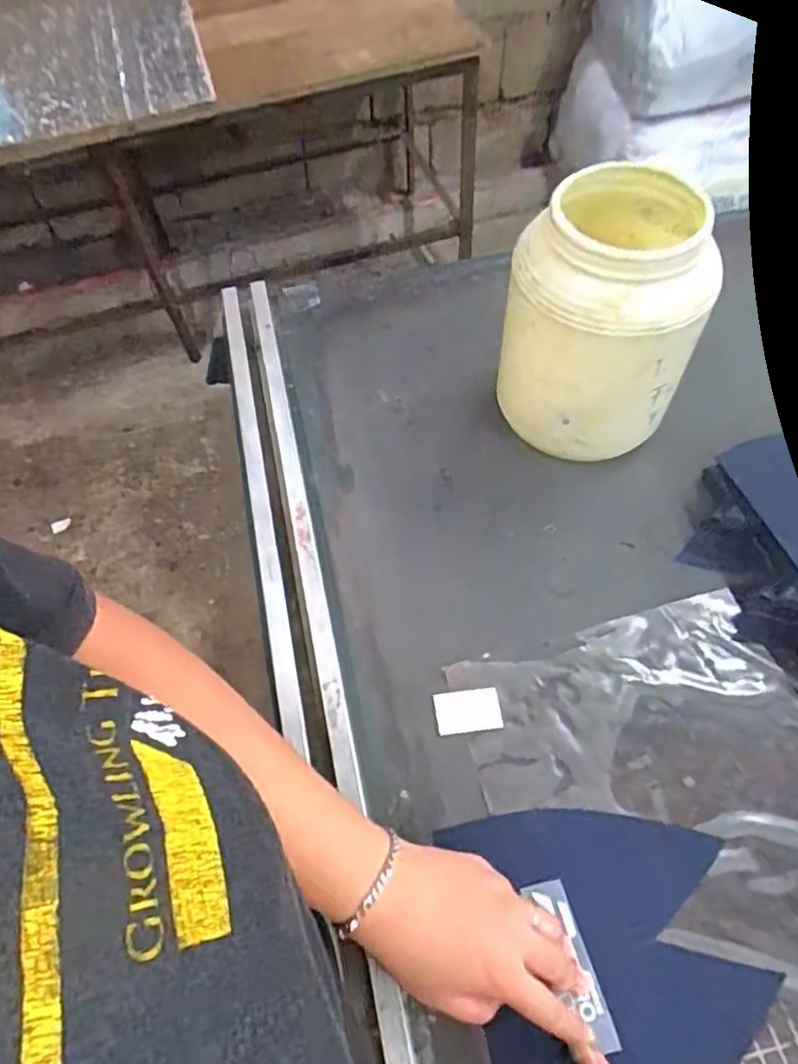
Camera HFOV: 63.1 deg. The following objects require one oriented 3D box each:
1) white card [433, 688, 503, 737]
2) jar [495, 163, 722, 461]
[{"bbox_3d":[0.054,0.139,0.506,0.050,0.004,0.032,-7,57,-1],"label":"white card"},{"bbox_3d":[0.173,-0.184,0.553,0.155,0.186,0.147,10,59,8],"label":"jar"}]

